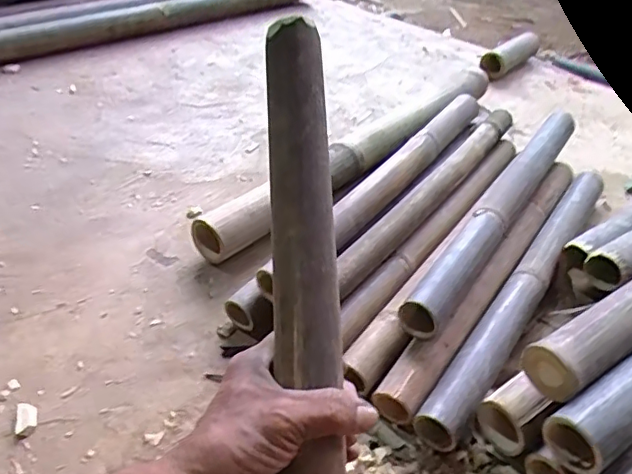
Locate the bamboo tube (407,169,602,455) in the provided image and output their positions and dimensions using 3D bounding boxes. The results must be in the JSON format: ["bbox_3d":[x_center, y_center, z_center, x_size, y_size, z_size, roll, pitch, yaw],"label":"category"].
[{"bbox_3d":[0.326,0.064,0.859,0.058,0.058,0.664,27,45,25],"label":"bamboo tube"}]

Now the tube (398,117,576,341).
[{"bbox_3d":[0.310,-0.057,0.933,0.061,0.057,0.649,26,46,24],"label":"tube"}]

